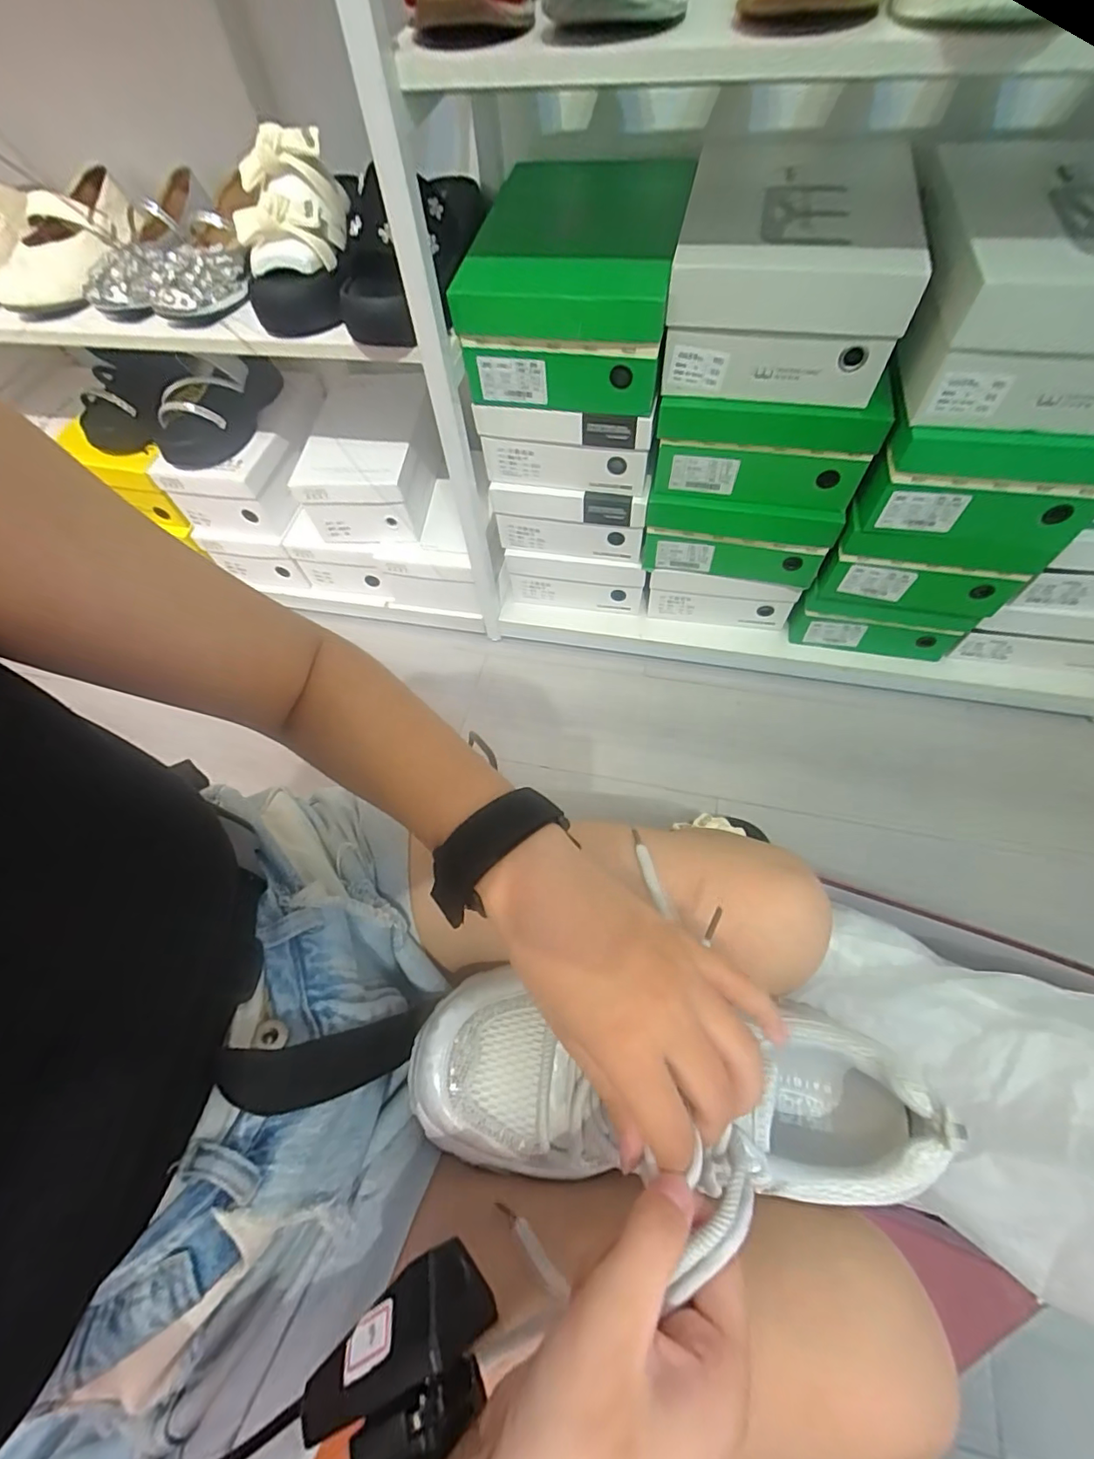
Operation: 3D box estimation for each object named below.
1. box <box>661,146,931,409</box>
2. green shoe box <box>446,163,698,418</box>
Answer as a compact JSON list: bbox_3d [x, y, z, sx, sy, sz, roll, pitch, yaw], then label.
[{"bbox_3d":[0.259,-0.496,0.585,0.229,0.120,0.282,14,64,11],"label":"box"},{"bbox_3d":[0.042,-0.545,0.645,0.225,0.124,0.343,9,63,9],"label":"green shoe box"}]

